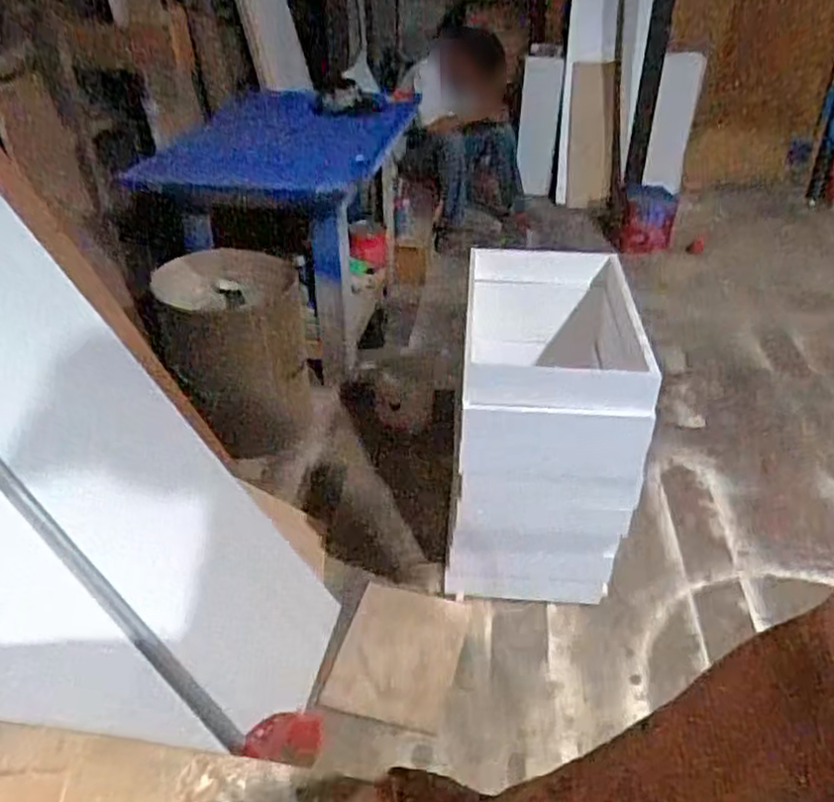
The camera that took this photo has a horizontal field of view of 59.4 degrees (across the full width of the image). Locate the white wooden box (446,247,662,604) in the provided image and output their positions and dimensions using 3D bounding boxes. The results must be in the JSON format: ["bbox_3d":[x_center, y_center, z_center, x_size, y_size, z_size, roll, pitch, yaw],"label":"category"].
[{"bbox_3d":[0.291,0.008,1.864,0.409,0.609,0.754,2,33,4],"label":"white wooden box"}]

